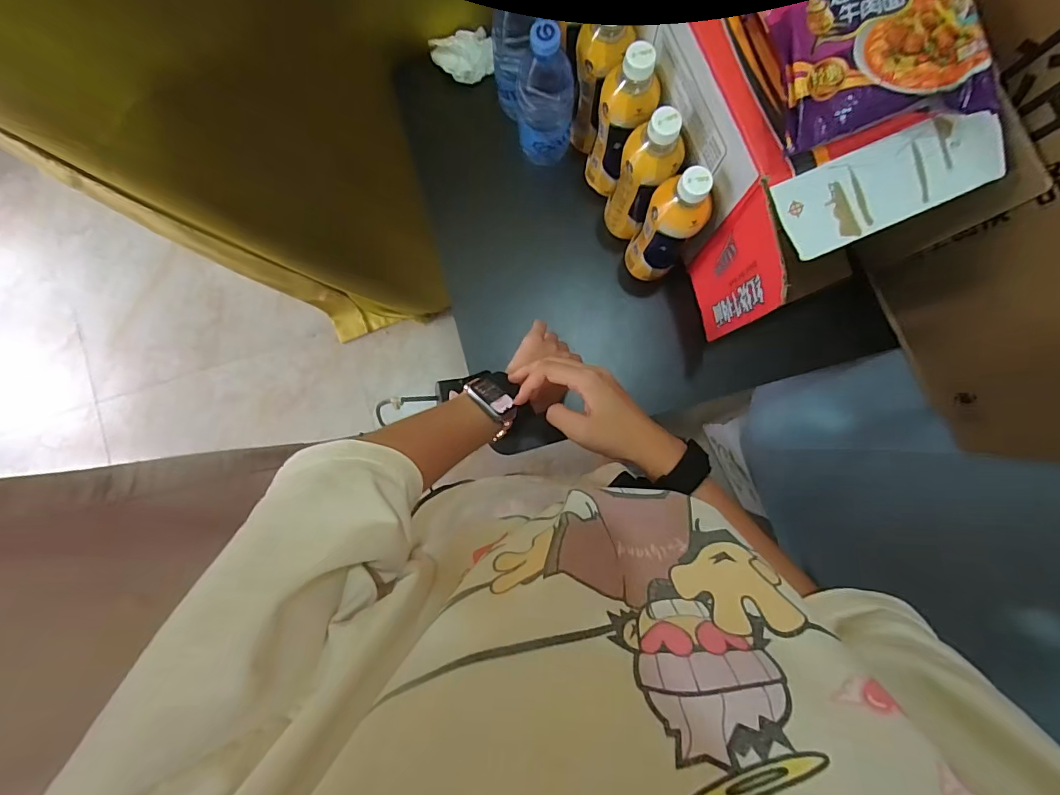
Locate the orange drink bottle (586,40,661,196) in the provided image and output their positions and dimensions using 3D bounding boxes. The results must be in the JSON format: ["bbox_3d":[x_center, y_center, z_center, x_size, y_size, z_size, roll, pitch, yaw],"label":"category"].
[{"bbox_3d":[0.107,-0.312,0.557,0.058,0.199,0.064,-35,86,-1],"label":"orange drink bottle"}]

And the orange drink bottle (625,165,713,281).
[{"bbox_3d":[0.160,-0.195,0.560,0.062,0.216,0.061,0,86,2],"label":"orange drink bottle"}]

